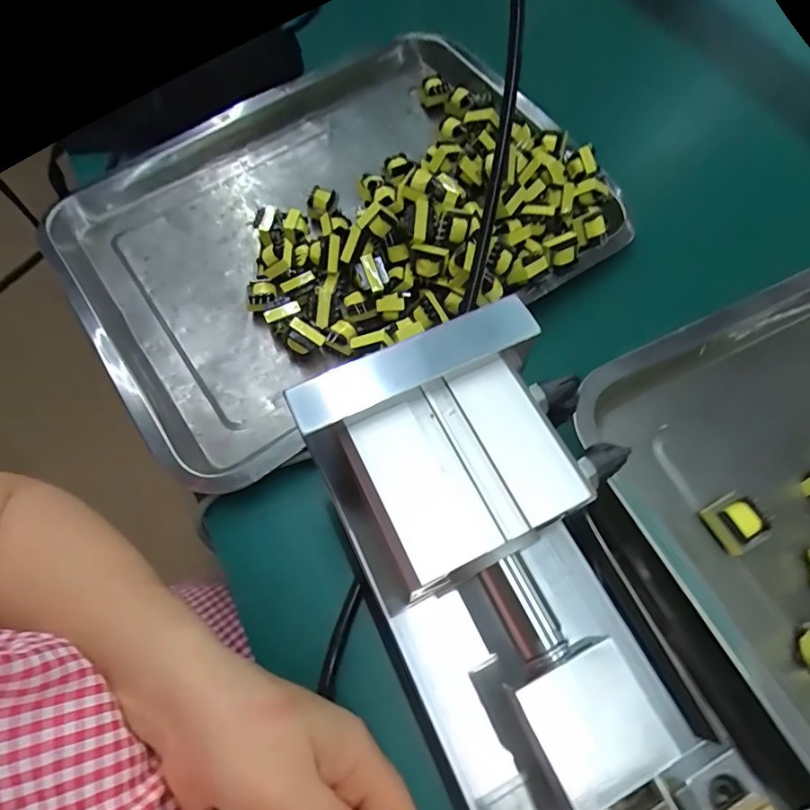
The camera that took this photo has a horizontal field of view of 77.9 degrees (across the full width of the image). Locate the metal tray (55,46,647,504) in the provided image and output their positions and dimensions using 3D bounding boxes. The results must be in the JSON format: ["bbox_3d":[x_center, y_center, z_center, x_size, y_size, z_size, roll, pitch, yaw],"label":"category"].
[{"bbox_3d":[-0.056,-0.142,0.380,0.371,0.067,0.290,-35,64,-10],"label":"metal tray"}]

